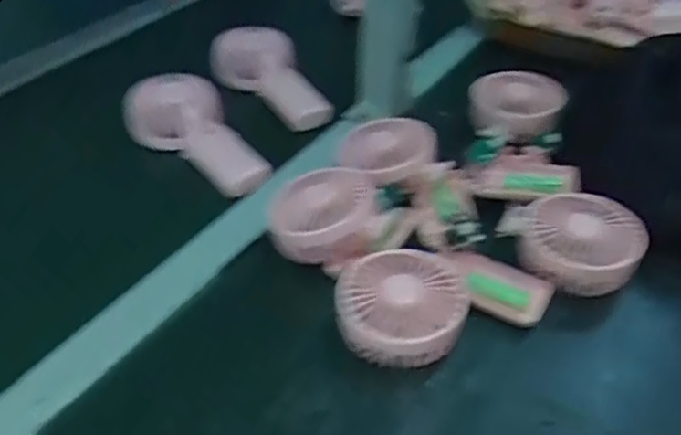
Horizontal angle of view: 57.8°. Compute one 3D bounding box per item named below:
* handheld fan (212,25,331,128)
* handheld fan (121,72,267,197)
[{"bbox_3d":[-0.073,-0.155,0.670,0.166,0.057,0.057,41,55,21],"label":"handheld fan"},{"bbox_3d":[-0.131,-0.083,0.600,0.165,0.058,0.071,36,53,19],"label":"handheld fan"}]

